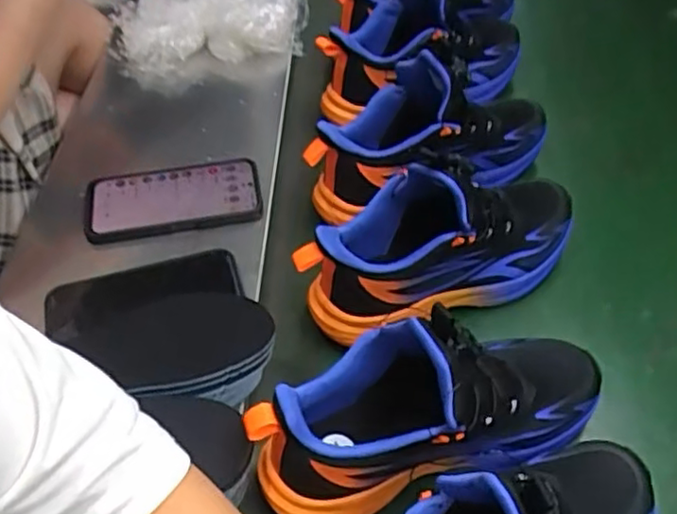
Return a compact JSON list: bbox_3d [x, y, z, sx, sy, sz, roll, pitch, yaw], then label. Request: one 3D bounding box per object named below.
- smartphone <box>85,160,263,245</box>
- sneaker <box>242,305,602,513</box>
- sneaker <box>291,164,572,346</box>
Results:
[{"bbox_3d":[-0.159,-0.055,0.654,0.164,0.016,0.077,-10,50,-8],"label":"smartphone"},{"bbox_3d":[0.067,0.099,0.460,0.252,0.153,0.089,-15,51,-12],"label":"sneaker"},{"bbox_3d":[0.087,-0.026,0.567,0.259,0.126,0.096,-18,52,-14],"label":"sneaker"}]

